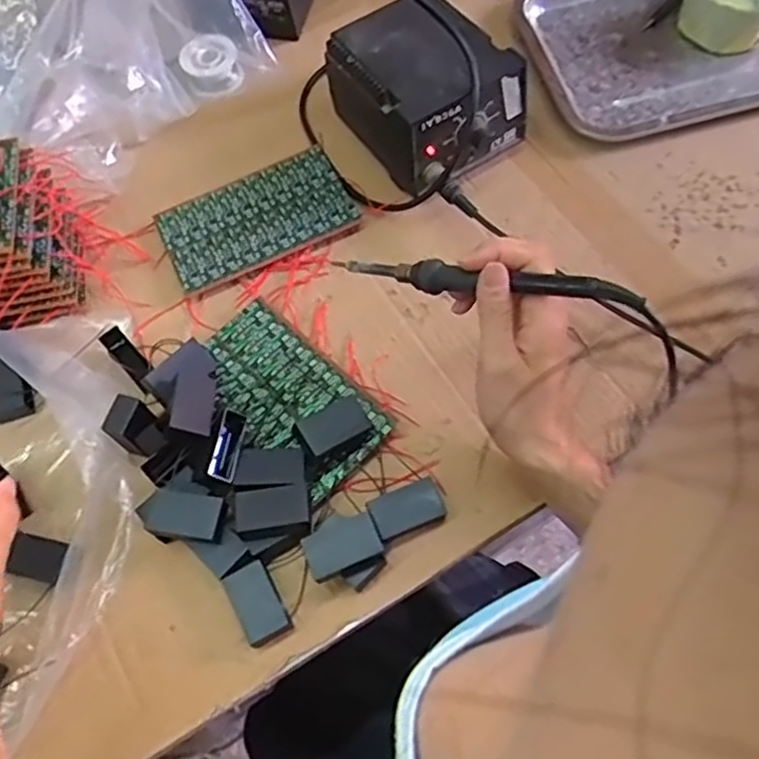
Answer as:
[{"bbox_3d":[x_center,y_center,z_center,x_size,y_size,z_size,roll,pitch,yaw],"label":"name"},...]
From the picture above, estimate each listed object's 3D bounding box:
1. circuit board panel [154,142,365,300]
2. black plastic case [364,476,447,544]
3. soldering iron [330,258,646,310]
[{"bbox_3d":[-0.103,-0.136,0.596,0.156,0.008,0.093,-28,66,-9],"label":"circuit board panel"},{"bbox_3d":[0.018,0.089,0.482,0.049,0.020,0.031,-22,65,-7],"label":"black plastic case"},{"bbox_3d":[0.059,-0.063,0.448,0.205,0.020,0.019,10,64,30],"label":"soldering iron"}]

